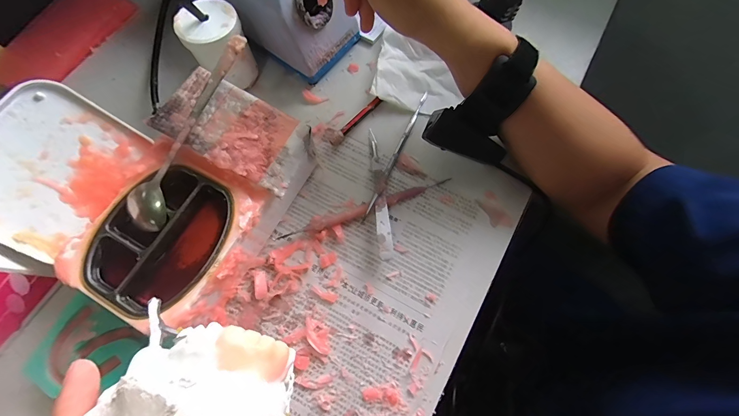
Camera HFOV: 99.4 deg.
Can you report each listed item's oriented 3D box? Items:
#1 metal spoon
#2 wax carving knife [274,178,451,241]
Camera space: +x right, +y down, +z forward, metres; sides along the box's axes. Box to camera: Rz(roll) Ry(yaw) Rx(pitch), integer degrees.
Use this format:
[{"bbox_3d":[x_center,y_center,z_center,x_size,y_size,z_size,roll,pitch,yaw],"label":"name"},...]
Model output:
[{"bbox_3d":[-0.144,-0.061,0.253,0.027,0.020,0.169,30,89,10],"label":"metal spoon"},{"bbox_3d":[-0.004,0.000,0.293,0.168,0.014,0.012,-21,73,-6],"label":"wax carving knife"}]

